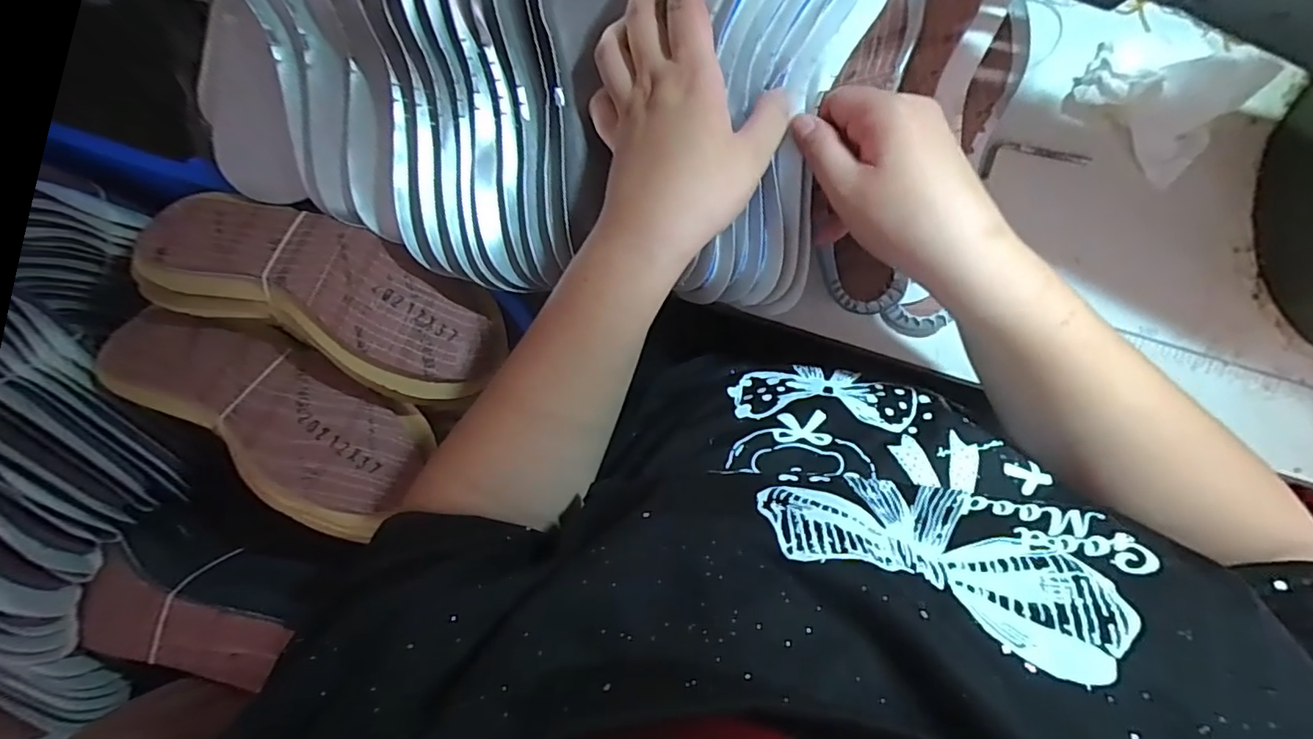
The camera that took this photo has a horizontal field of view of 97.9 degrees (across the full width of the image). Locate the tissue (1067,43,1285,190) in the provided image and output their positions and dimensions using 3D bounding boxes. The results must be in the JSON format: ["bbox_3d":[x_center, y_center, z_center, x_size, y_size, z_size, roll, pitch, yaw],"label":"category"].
[{"bbox_3d":[0.322,-0.175,0.363,0.091,0.032,0.072,31,97,-2],"label":"tissue"}]

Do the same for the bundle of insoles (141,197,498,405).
[{"bbox_3d":[-0.202,-0.047,0.362,0.194,0.068,0.089,25,97,-1],"label":"bundle of insoles"}]

